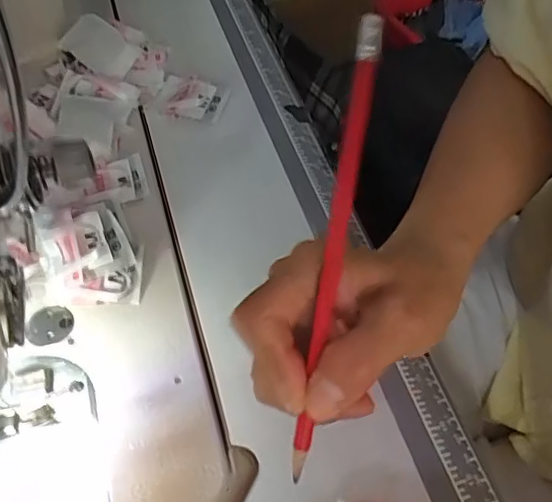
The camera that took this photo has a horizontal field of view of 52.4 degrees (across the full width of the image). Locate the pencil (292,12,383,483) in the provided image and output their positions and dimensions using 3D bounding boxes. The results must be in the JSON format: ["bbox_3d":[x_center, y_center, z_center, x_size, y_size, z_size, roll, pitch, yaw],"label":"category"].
[{"bbox_3d":[0.023,0.001,0.216,0.008,0.005,0.177,10,96,10],"label":"pencil"}]

